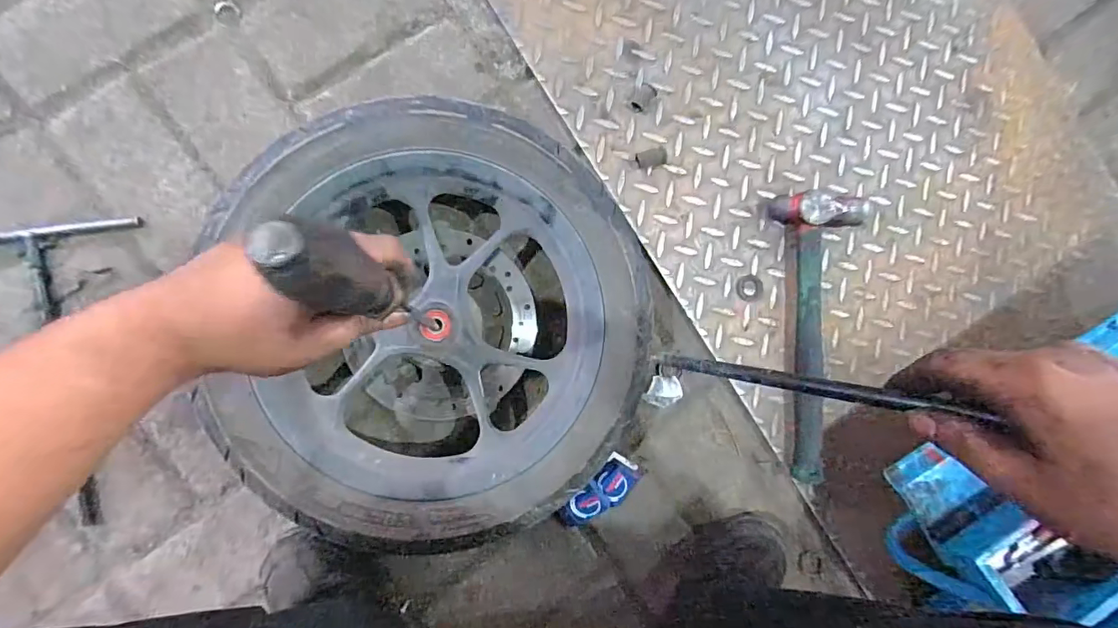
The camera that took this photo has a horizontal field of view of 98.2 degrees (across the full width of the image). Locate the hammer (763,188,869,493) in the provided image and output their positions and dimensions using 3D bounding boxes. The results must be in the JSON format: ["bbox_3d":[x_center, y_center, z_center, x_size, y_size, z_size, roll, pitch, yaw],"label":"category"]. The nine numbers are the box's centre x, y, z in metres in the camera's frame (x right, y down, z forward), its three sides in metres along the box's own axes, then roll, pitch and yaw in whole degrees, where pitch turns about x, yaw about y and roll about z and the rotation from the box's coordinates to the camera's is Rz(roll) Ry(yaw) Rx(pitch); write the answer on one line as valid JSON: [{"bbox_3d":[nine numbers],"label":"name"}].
[{"bbox_3d":[0.320,0.030,0.591,0.104,0.033,0.348,-3,92,-7],"label":"hammer"}]

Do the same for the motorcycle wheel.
[{"bbox_3d":[-0.104,0.008,0.503,0.367,0.126,0.396,0,92,-7],"label":"motorcycle wheel"}]

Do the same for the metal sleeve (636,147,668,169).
[{"bbox_3d":[0.108,-0.182,0.564,0.032,0.021,0.017,-13,93,-6],"label":"metal sleeve"}]

